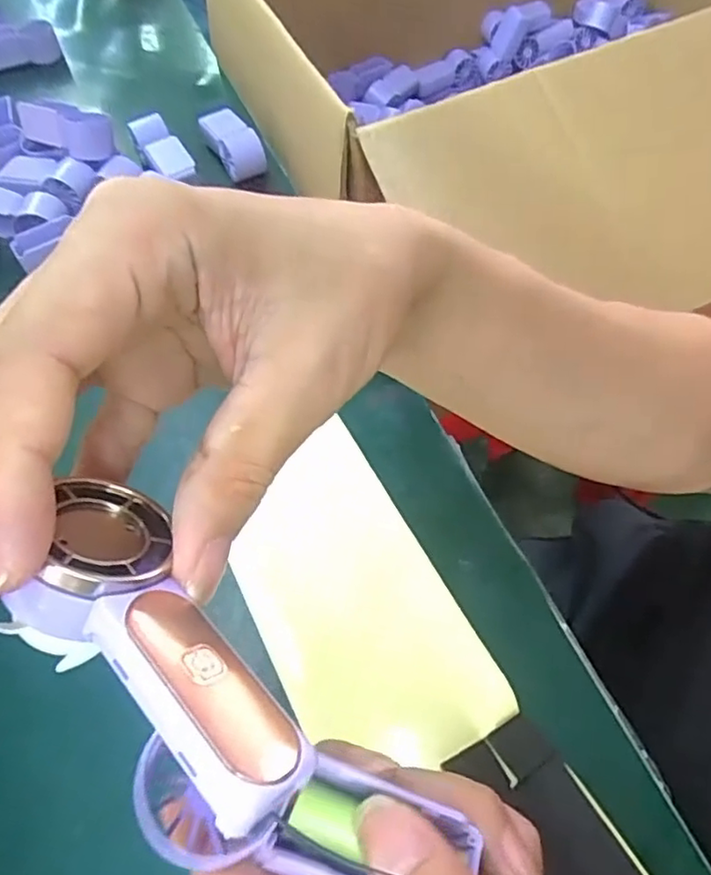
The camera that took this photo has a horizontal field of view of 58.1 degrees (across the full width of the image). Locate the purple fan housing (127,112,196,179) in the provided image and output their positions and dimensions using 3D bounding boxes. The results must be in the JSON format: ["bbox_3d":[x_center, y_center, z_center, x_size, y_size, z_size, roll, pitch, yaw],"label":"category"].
[{"bbox_3d":[-0.180,-0.270,0.598,0.033,0.022,0.087,-28,62,-15],"label":"purple fan housing"}]

